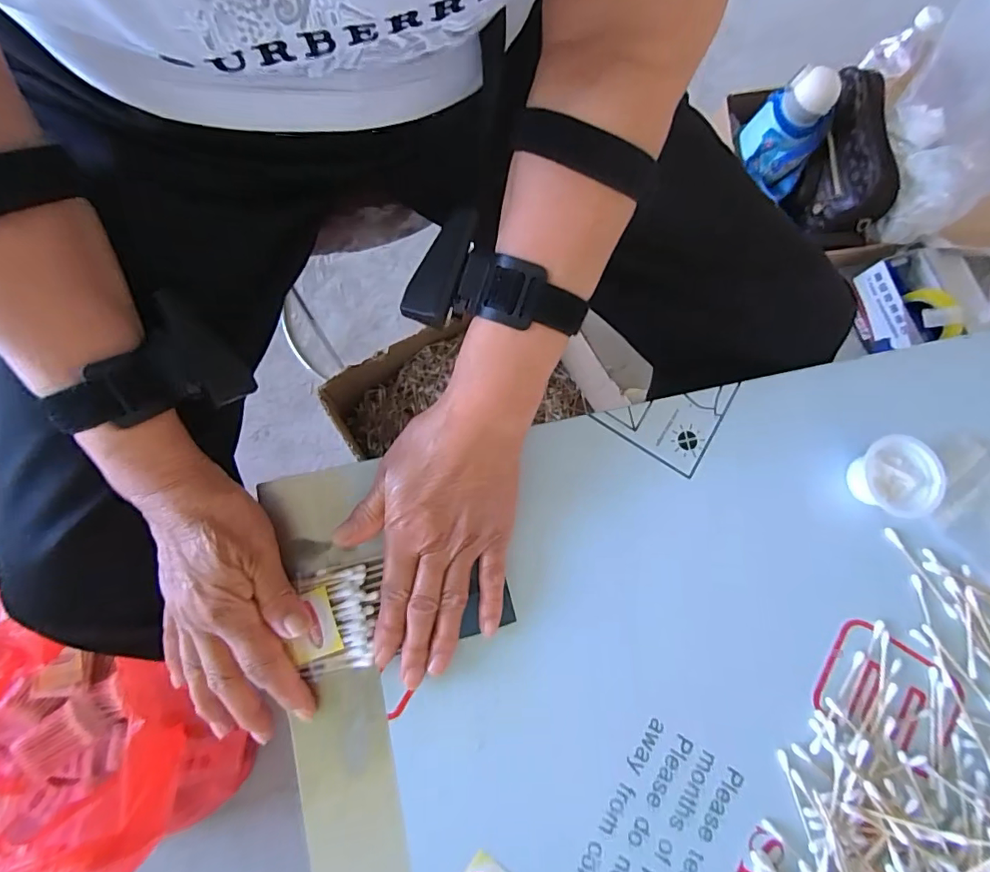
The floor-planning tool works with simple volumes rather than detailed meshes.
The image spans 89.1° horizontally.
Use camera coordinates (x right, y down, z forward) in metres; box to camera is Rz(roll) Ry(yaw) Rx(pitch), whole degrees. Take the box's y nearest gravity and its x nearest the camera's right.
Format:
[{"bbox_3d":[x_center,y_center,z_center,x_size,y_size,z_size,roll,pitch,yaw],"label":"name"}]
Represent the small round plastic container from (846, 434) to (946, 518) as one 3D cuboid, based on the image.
[{"bbox_3d":[0.271,0.030,0.346,0.052,0.031,0.053,0,77,-1],"label":"small round plastic container"}]

